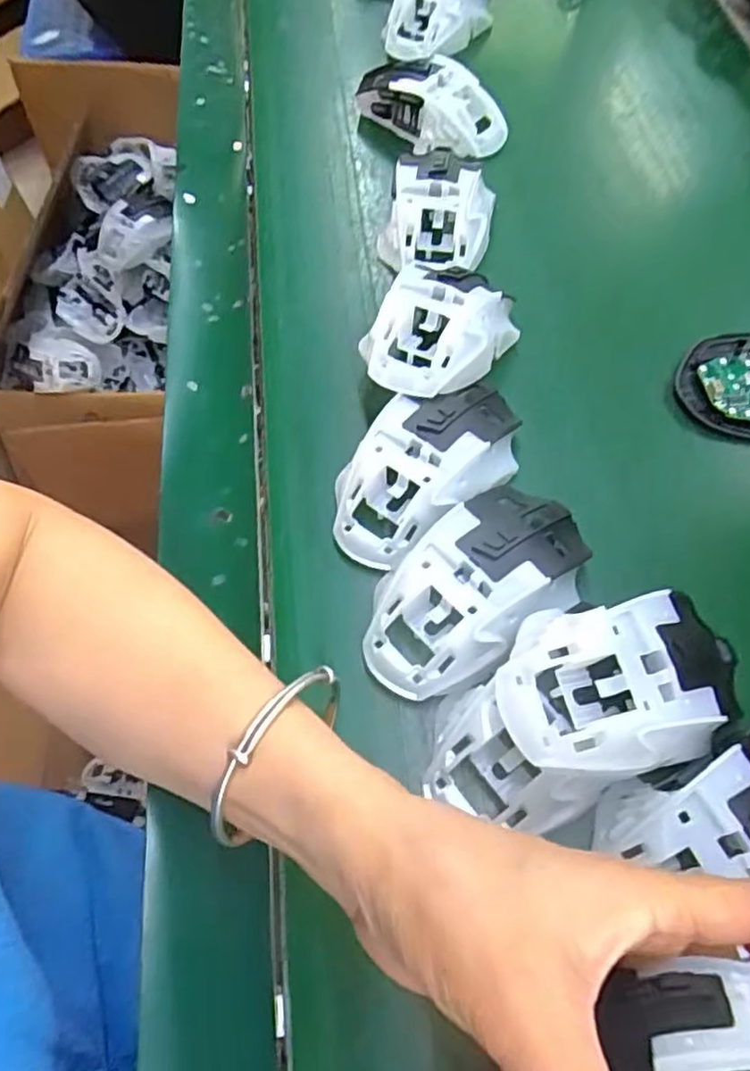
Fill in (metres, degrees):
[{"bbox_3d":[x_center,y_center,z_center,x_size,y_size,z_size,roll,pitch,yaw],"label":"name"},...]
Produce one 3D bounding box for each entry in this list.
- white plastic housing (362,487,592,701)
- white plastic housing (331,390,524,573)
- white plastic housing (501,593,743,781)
[{"bbox_3d":[0.044,0.023,0.309,0.112,0.044,0.060,-35,68,-19],"label":"white plastic housing"},{"bbox_3d":[0.026,-0.034,0.341,0.108,0.043,0.059,-34,68,-19],"label":"white plastic housing"},{"bbox_3d":[0.096,0.057,0.258,0.096,0.027,0.059,-11,63,-8],"label":"white plastic housing"}]

